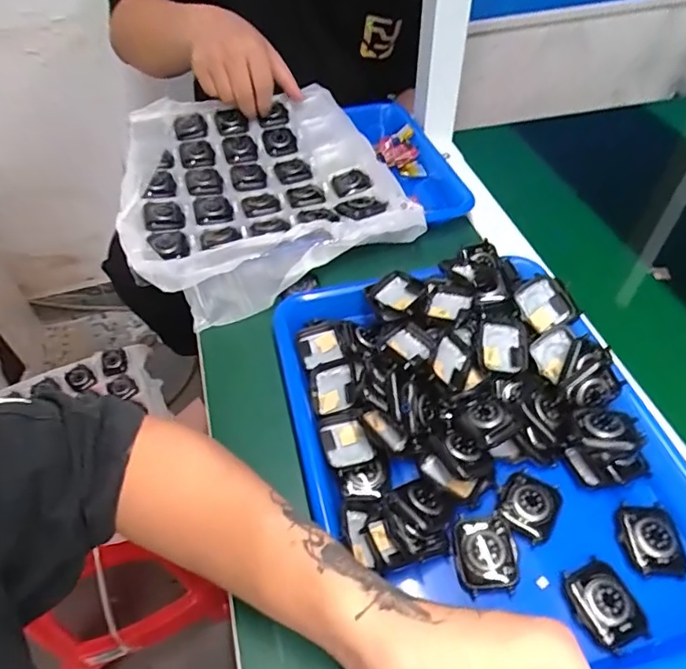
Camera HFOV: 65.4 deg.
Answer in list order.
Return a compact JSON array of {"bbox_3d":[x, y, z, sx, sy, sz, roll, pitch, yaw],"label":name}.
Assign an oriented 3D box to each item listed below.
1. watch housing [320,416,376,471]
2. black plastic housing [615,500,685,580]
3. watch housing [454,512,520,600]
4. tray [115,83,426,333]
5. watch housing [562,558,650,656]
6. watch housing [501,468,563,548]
[{"bbox_3d":[0.002,0.075,0.382,0.033,0.013,0.040,-15,51,-10],"label":"watch housing"},{"bbox_3d":[0.199,0.132,0.348,0.036,0.014,0.045,2,50,5],"label":"black plastic housing"},{"bbox_3d":[0.090,0.137,0.335,0.036,0.010,0.046,-3,50,1],"label":"watch housing"},{"bbox_3d":[-0.103,-0.171,0.589,0.276,0.048,0.331,-19,52,-13],"label":"tray"},{"bbox_3d":[0.155,0.160,0.318,0.034,0.013,0.046,-20,52,-14],"label":"watch housing"},{"bbox_3d":[0.126,0.113,0.358,0.038,0.010,0.041,28,57,23],"label":"watch housing"}]

